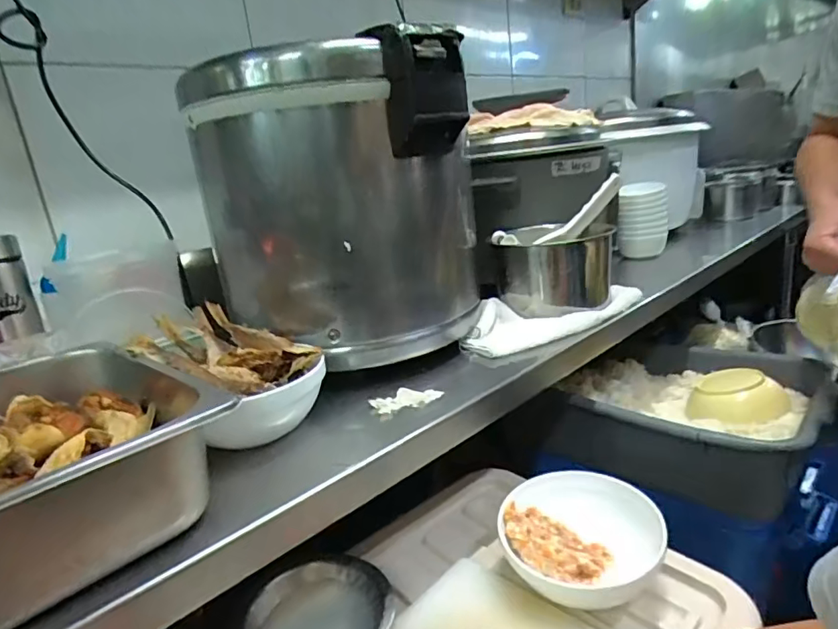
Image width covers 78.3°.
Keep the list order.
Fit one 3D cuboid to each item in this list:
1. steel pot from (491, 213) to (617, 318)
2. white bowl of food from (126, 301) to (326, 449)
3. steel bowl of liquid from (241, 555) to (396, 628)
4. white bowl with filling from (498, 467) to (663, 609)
[{"bbox_3d":[0.215,-0.078,0.826,0.171,0.121,0.175,-4,16,13],"label":"steel pot"},{"bbox_3d":[-0.199,0.060,0.554,0.190,0.108,0.133,3,19,34],"label":"white bowl of food"},{"bbox_3d":[-0.097,0.298,0.504,0.126,0.039,0.149,4,19,35],"label":"steel bowl of liquid"},{"bbox_3d":[0.172,0.246,0.554,0.153,0.069,0.158,-7,15,2],"label":"white bowl with filling"}]

